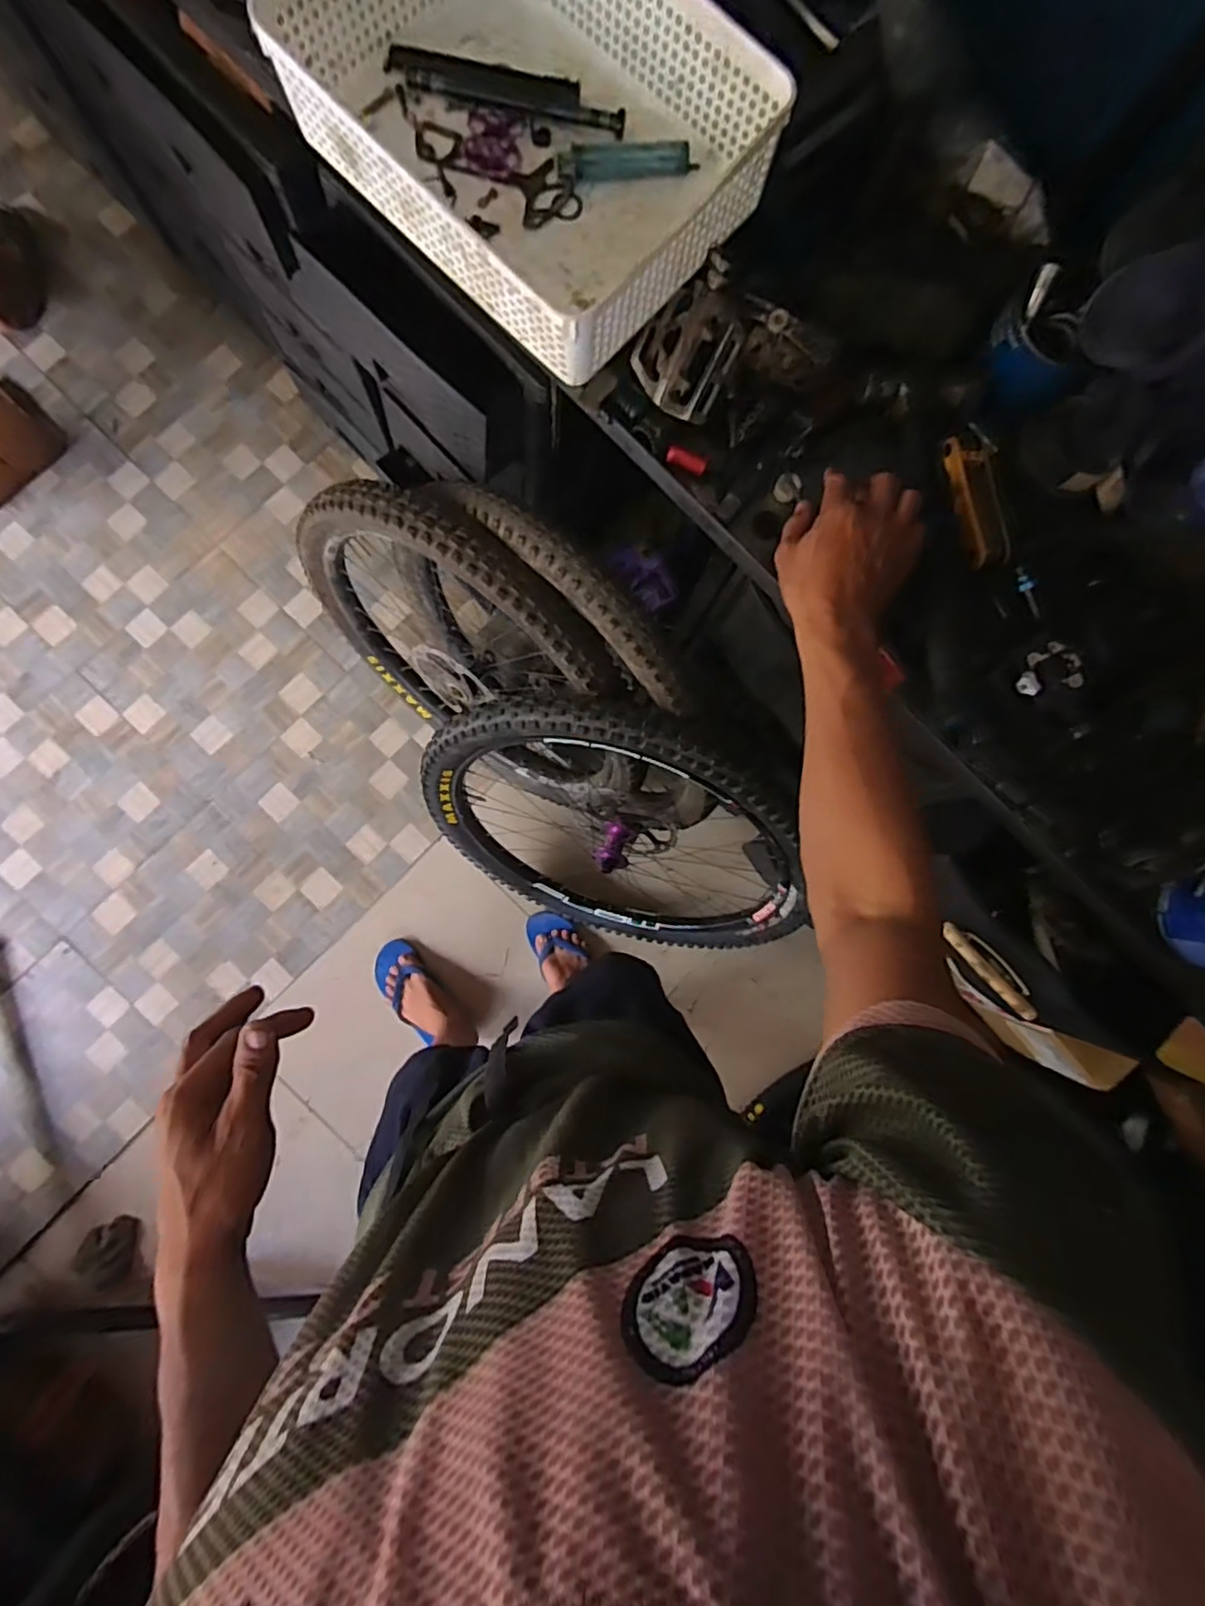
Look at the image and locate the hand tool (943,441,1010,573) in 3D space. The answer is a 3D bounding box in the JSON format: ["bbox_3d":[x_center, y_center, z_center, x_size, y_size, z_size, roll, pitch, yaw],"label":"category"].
[{"bbox_3d":[0.369,-0.294,0.640,0.048,0.018,0.129,-8,88,-4],"label":"hand tool"}]

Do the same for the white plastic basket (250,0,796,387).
[{"bbox_3d":[-0.055,-0.529,0.507,0.328,0.085,0.252,43,85,-1],"label":"white plastic basket"}]

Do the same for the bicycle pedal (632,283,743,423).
[{"bbox_3d":[0.072,-0.393,0.569,0.021,0.088,0.103,-18,64,-42],"label":"bicycle pedal"}]

